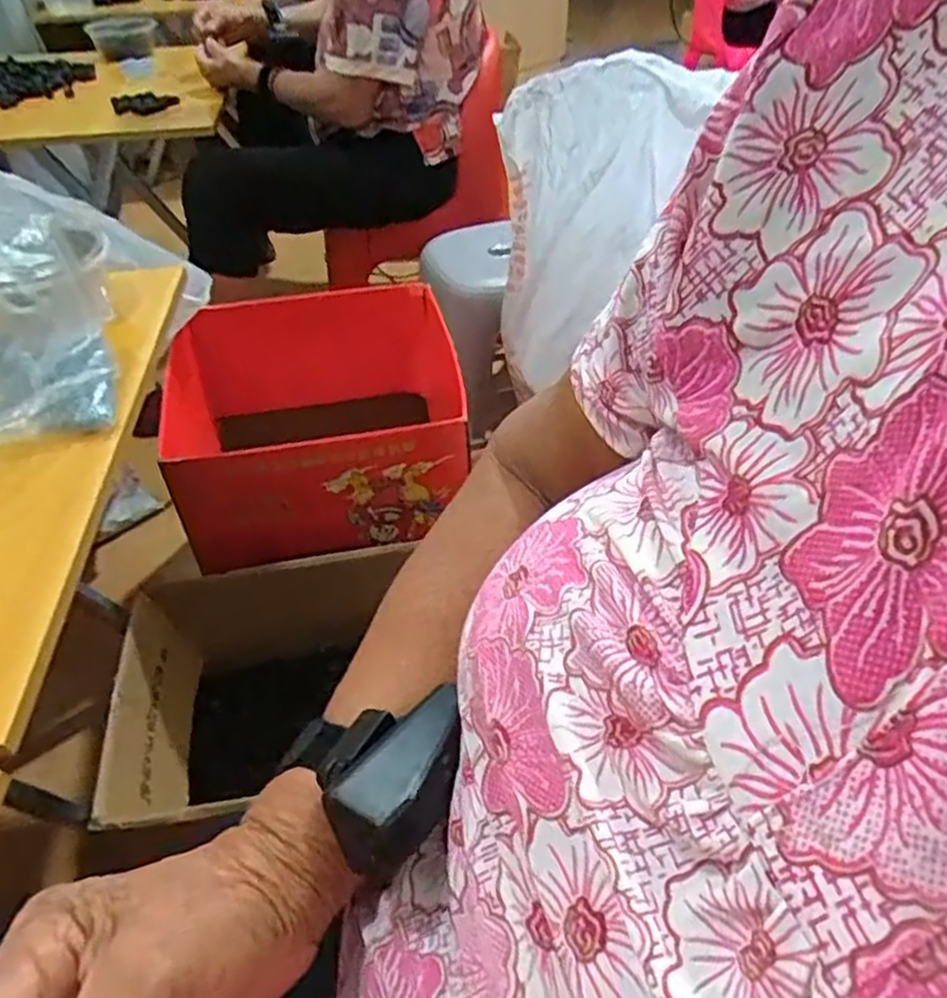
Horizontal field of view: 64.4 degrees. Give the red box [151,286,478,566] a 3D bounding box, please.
[{"bbox_3d":[-0.195,-0.110,1.052,0.427,0.220,0.378,-10,38,-10],"label":"red box"}]

